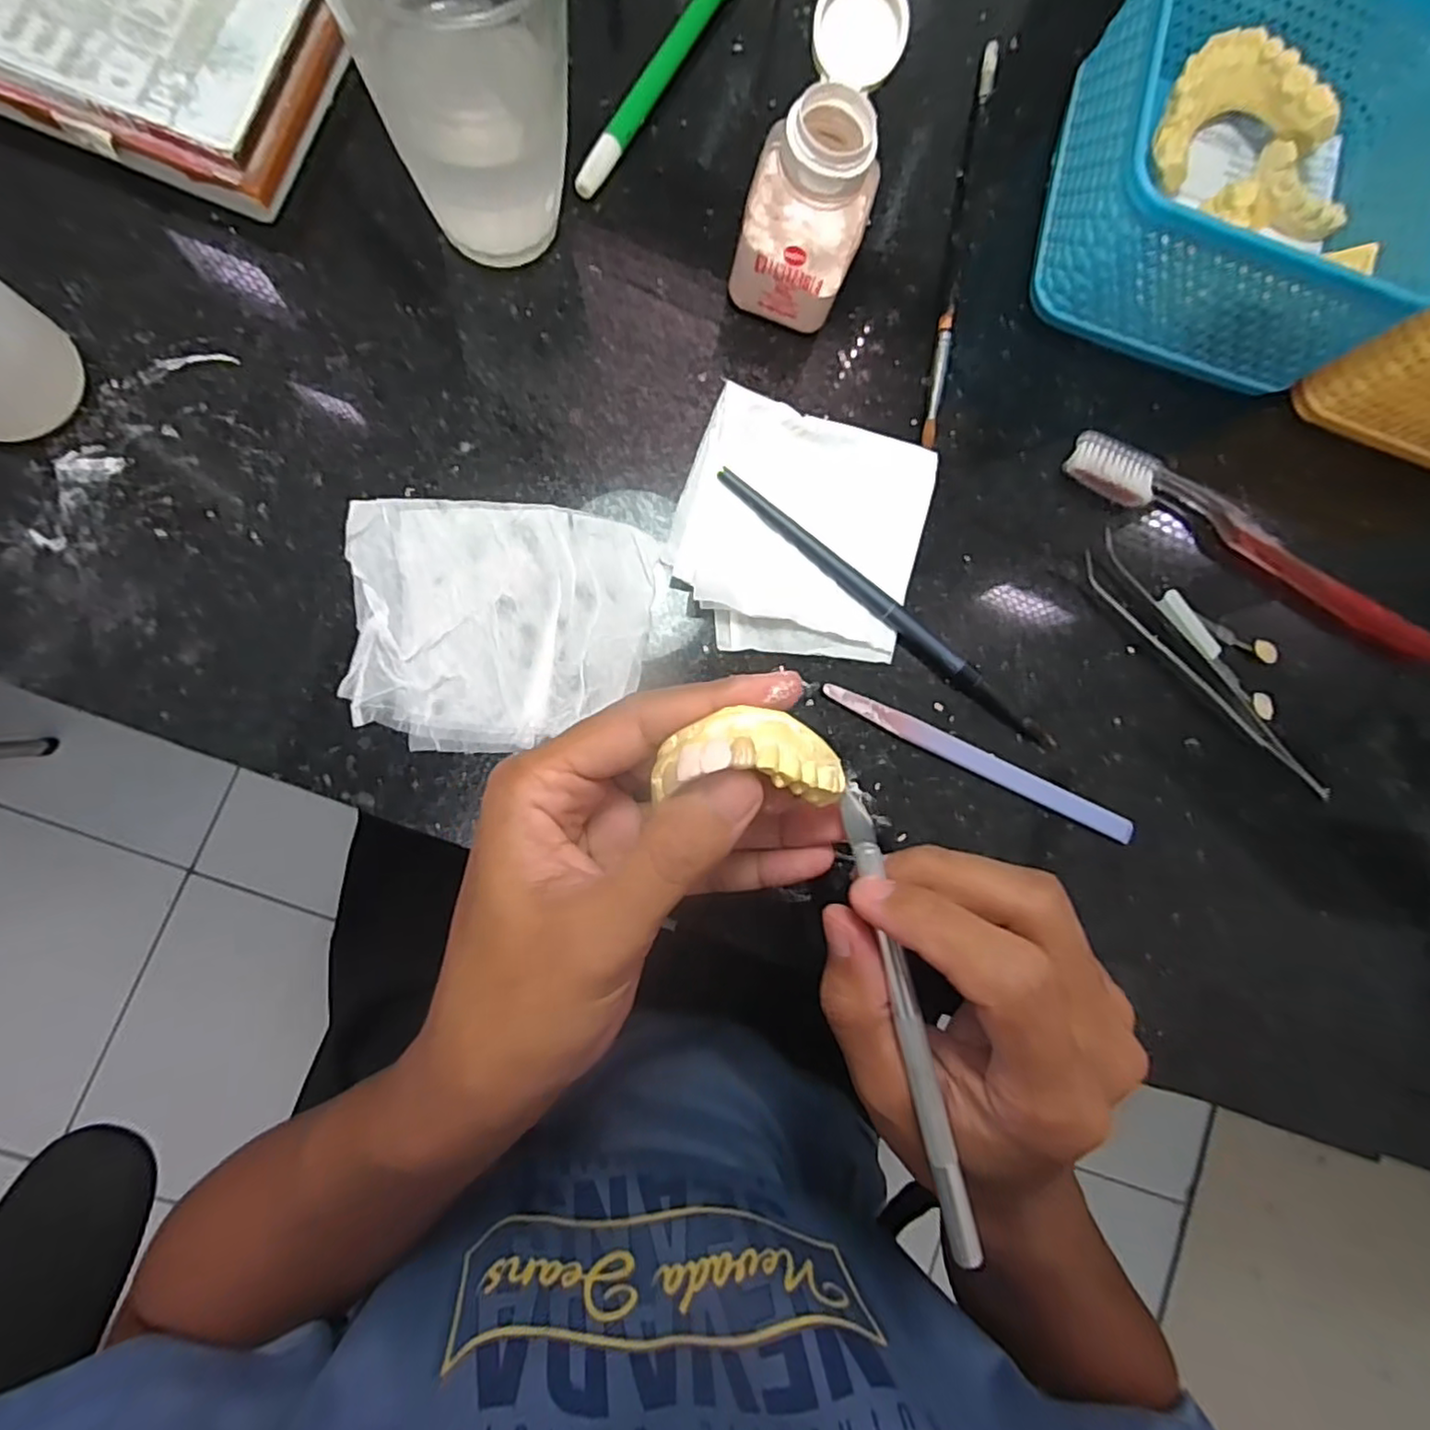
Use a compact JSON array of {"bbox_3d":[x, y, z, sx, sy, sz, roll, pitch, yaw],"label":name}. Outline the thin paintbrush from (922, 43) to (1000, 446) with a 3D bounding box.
[{"bbox_3d":[0.103,-0.201,0.276,0.007,0.008,0.186,11,84,-7],"label":"thin paintbrush"}]

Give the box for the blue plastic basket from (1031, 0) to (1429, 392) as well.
[{"bbox_3d":[0.213,-0.218,0.264,0.131,0.062,0.129,15,84,-6],"label":"blue plastic basket"}]

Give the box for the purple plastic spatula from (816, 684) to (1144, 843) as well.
[{"bbox_3d":[0.106,0.018,0.262,0.136,0.004,0.010,25,83,-5],"label":"purple plastic spatula"}]

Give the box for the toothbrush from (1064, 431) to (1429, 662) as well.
[{"bbox_3d":[0.234,-0.071,0.283,0.186,0.012,0.023,27,82,-5],"label":"toothbrush"}]

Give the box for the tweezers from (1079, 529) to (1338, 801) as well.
[{"bbox_3d":[0.207,-0.021,0.276,0.140,0.009,0.021,44,81,-3],"label":"tweezers"}]

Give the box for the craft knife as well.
[{"bbox_3d":[0.054,0.085,0.186,0.008,0.004,0.128,-12,85,-7],"label":"craft knife"}]

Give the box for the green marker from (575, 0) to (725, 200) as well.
[{"bbox_3d":[-0.016,-0.266,0.264,0.010,0.008,0.144,29,82,-5],"label":"green marker"}]

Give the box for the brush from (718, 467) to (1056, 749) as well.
[{"bbox_3d":[0.069,-0.040,0.258,0.165,0.006,0.010,40,82,-3],"label":"brush"}]

